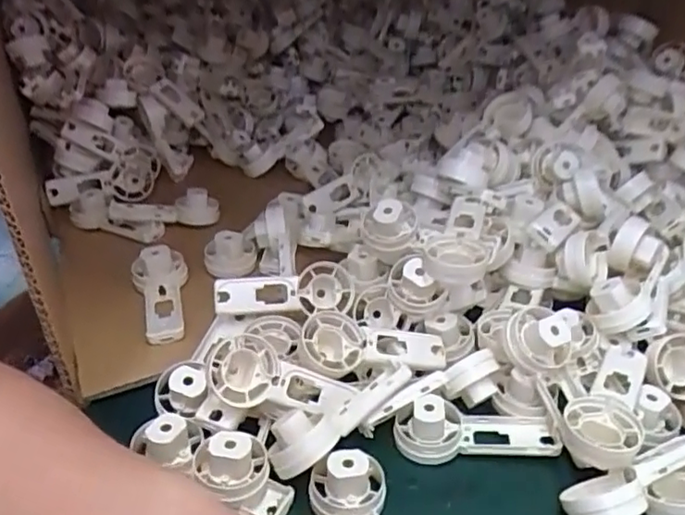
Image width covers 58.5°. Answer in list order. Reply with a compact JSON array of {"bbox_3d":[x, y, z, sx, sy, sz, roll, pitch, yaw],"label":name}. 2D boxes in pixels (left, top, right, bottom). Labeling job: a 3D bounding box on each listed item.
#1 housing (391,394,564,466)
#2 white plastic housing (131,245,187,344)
[{"bbox_3d":[0.076,0.097,0.352,0.091,0.027,0.030,1,33,-3],"label":"housing"},{"bbox_3d":[-0.127,0.023,0.432,0.038,0.027,0.085,-9,35,-17],"label":"white plastic housing"}]

